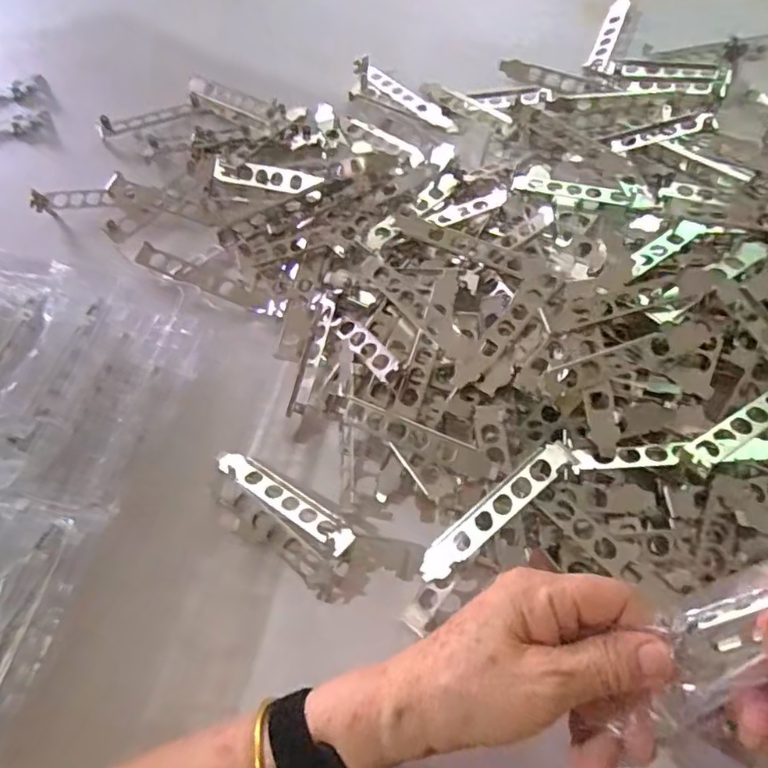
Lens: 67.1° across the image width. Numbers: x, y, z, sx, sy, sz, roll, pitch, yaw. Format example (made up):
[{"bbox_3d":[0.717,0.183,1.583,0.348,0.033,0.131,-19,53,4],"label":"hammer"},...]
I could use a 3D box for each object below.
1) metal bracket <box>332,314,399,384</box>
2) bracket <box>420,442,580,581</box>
[{"bbox_3d":[-0.012,-0.026,0.409,0.020,0.009,0.082,-29,46,-13],"label":"metal bracket"},{"bbox_3d":[0.067,0.079,0.356,0.118,0.013,0.019,-44,67,11],"label":"bracket"}]

